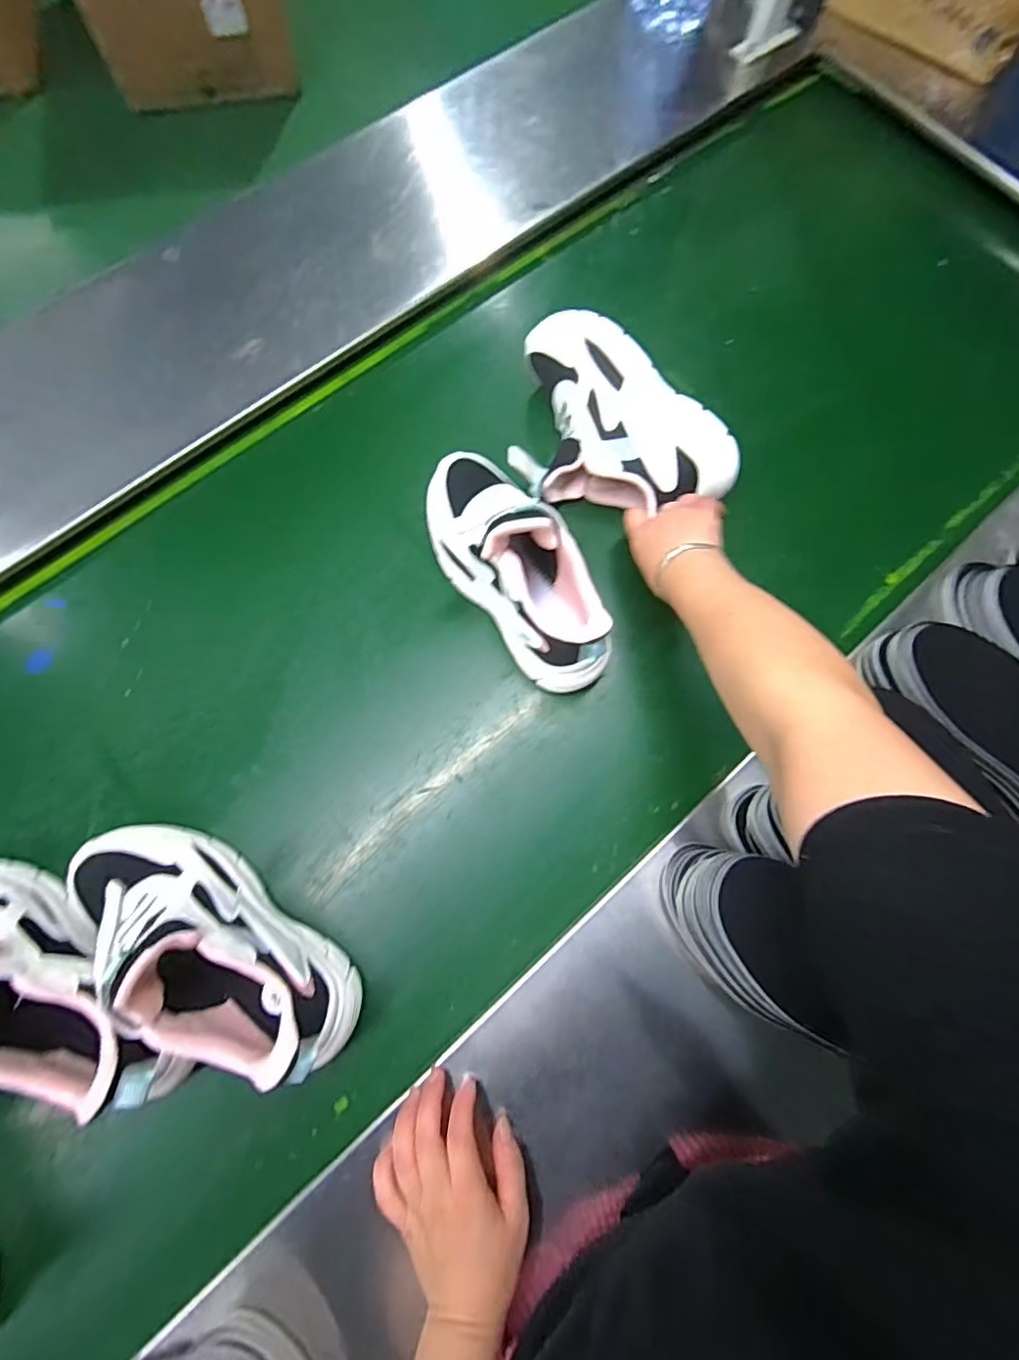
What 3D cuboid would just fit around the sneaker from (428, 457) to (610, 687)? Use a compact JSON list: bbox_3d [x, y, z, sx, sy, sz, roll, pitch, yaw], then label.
[{"bbox_3d":[-0.001,-0.103,0.477,0.089,0.121,0.238,-28,78,-8],"label":"sneaker"}]

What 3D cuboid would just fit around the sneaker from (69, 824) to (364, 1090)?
[{"bbox_3d":[-0.216,0.187,0.391,0.240,0.137,0.085,35,77,7],"label":"sneaker"}]

